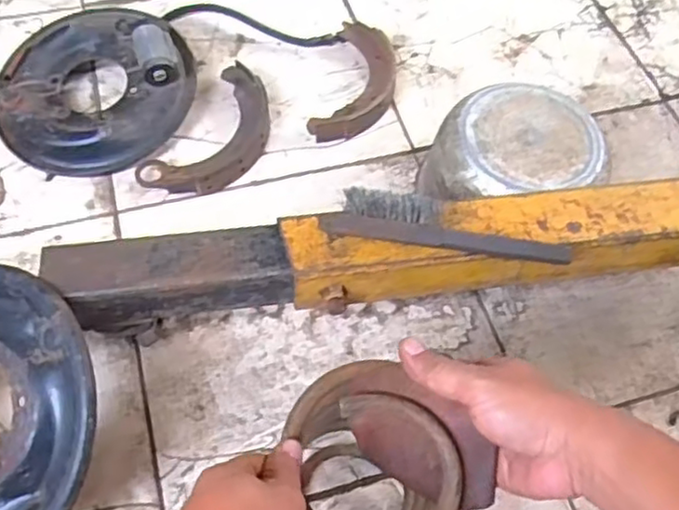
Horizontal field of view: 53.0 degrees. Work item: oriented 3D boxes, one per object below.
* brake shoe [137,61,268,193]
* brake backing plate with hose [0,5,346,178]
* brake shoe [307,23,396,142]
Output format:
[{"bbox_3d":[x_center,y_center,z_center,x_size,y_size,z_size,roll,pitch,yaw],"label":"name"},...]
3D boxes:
[{"bbox_3d":[-0.159,-0.158,0.912,0.115,0.034,0.216,28,63,12],"label":"brake shoe"},{"bbox_3d":[-0.248,-0.284,0.962,0.482,0.083,0.248,-31,67,-19],"label":"brake backing plate with hose"},{"bbox_3d":[0.029,-0.242,0.974,0.099,0.034,0.211,15,61,5],"label":"brake shoe"}]

